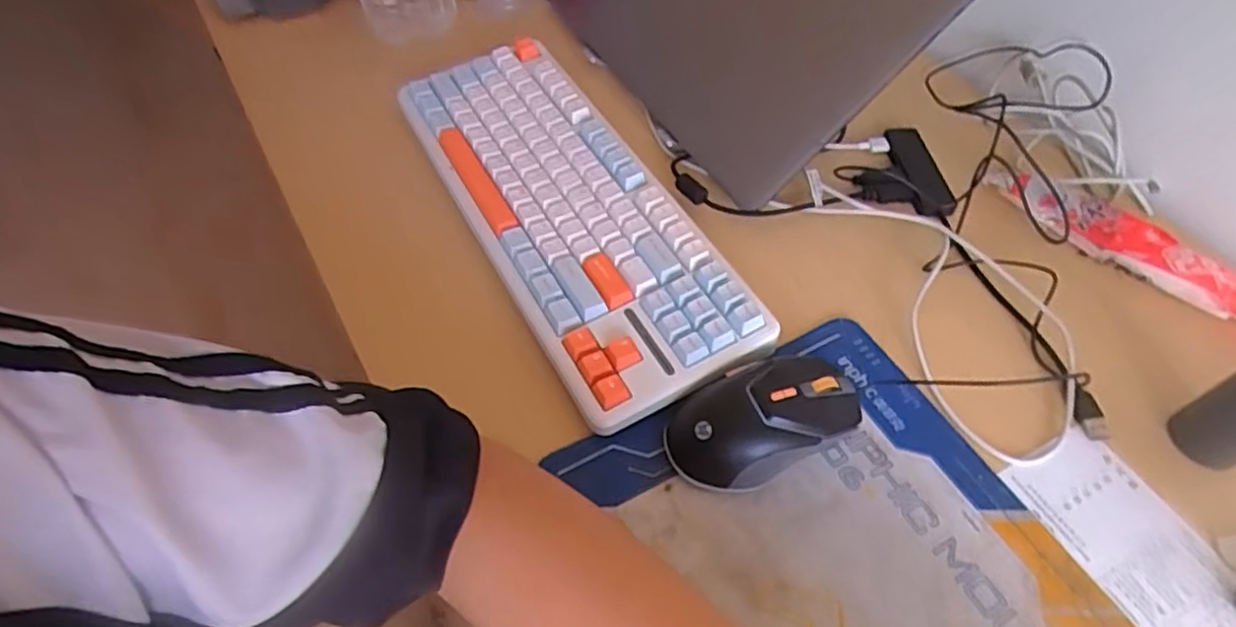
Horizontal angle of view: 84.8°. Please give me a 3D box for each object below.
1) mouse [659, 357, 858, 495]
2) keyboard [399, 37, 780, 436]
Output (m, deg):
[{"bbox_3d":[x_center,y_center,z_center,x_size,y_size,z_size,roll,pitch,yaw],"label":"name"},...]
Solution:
[{"bbox_3d":[0.087,0.059,0.397,0.113,0.039,0.062,-21,58,-19],"label":"mouse"},{"bbox_3d":[-0.043,-0.083,0.495,0.126,0.034,0.355,-23,58,-20],"label":"keyboard"}]

